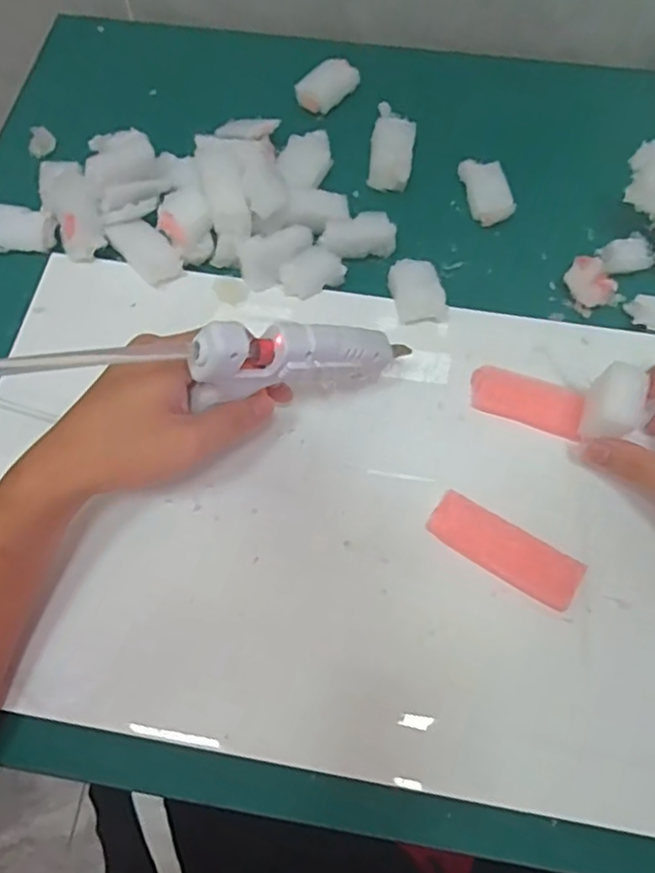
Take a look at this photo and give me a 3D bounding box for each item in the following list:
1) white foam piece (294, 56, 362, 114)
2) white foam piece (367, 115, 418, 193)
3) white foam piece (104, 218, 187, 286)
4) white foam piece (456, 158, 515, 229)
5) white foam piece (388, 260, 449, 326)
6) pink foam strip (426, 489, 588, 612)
[{"bbox_3d":[0.002,-0.296,0.510,0.029,0.017,0.058,42,75,15],"label":"white foam piece"},{"bbox_3d":[0.051,-0.223,0.481,0.034,0.020,0.059,7,69,3],"label":"white foam piece"},{"bbox_3d":[-0.130,-0.134,0.438,0.031,0.010,0.063,-40,73,-14],"label":"white foam piece"},{"bbox_3d":[0.123,-0.190,0.470,0.030,0.018,0.057,-10,69,-3],"label":"white foam piece"},{"bbox_3d":[0.062,-0.102,0.423,0.032,0.014,0.050,-12,69,-4],"label":"white foam piece"},{"bbox_3d":[0.104,0.067,0.357,0.089,0.009,0.030,31,72,12],"label":"pink foam strip"}]

